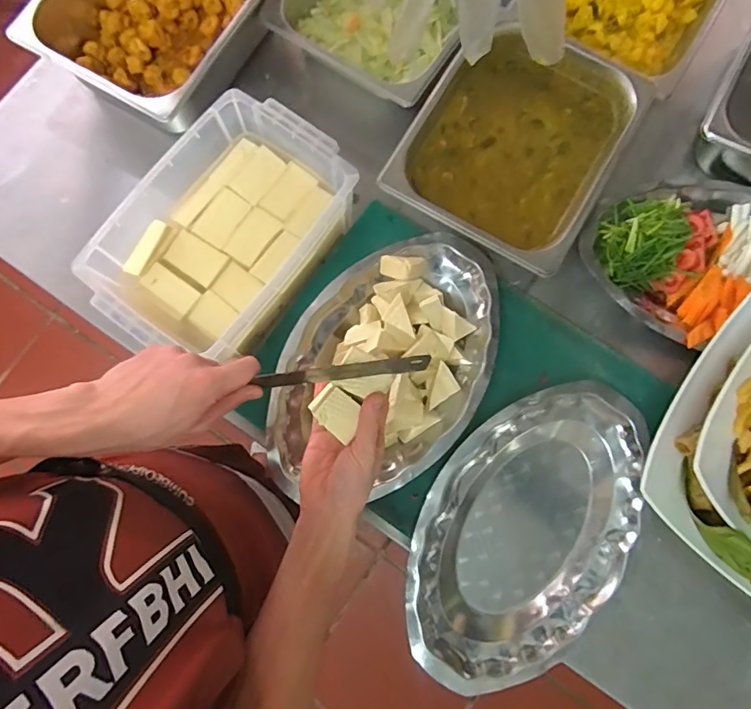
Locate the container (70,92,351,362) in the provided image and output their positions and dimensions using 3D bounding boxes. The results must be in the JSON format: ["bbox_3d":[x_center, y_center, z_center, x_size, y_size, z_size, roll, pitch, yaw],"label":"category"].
[{"bbox_3d":[-0.189,-0.152,0.637,0.219,0.102,0.331,35,82,7],"label":"container"}]

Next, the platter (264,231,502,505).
[{"bbox_3d":[0.013,0.010,0.624,0.247,0.076,0.377,31,82,6],"label":"platter"}]

